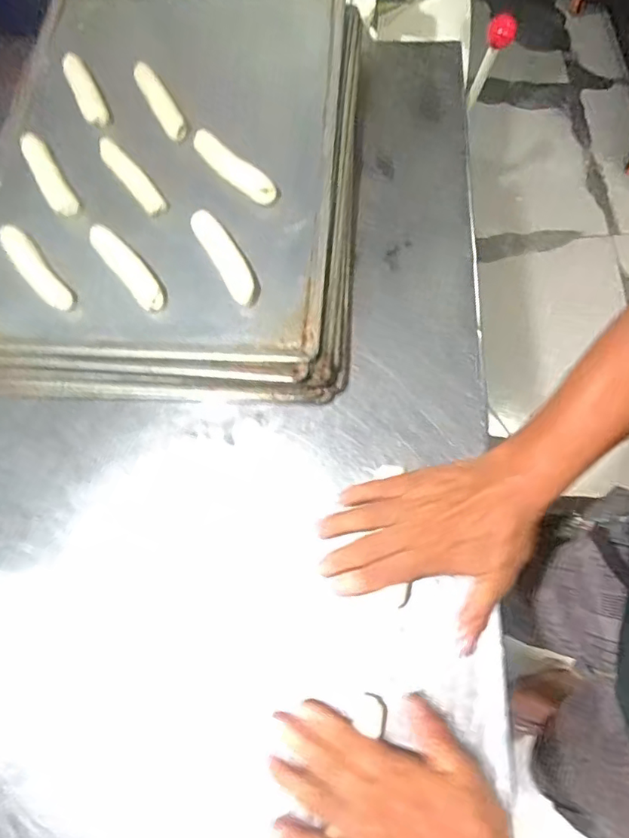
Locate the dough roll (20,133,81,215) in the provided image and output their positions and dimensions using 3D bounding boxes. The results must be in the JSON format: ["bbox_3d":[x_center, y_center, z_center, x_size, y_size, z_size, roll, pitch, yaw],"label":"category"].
[{"bbox_3d":[-0.253,-0.232,0.521,0.024,0.014,0.102,-30,70,-9],"label":"dough roll"}]

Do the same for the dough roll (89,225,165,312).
[{"bbox_3d":[-0.165,-0.135,0.487,0.023,0.011,0.100,-40,72,-12],"label":"dough roll"}]

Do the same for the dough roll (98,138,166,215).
[{"bbox_3d":[-0.173,-0.231,0.523,0.023,0.013,0.098,-40,72,-12],"label":"dough roll"}]

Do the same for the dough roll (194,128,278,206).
[{"bbox_3d":[-0.077,-0.236,0.516,0.104,0.013,0.023,41,75,16],"label":"dough roll"}]

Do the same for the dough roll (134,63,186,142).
[{"bbox_3d":[-0.155,-0.318,0.550,0.021,0.016,0.098,-28,70,-8],"label":"dough roll"}]

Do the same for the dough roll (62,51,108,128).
[{"bbox_3d":[-0.232,-0.333,0.555,0.025,0.016,0.094,-25,70,-7],"label":"dough roll"}]

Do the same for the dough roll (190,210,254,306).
[{"bbox_3d":[-0.079,-0.145,0.485,0.024,0.011,0.100,-29,70,-9],"label":"dough roll"}]

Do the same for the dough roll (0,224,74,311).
[{"bbox_3d":[-0.249,-0.134,0.489,0.024,0.017,0.098,-38,72,-12],"label":"dough roll"}]

